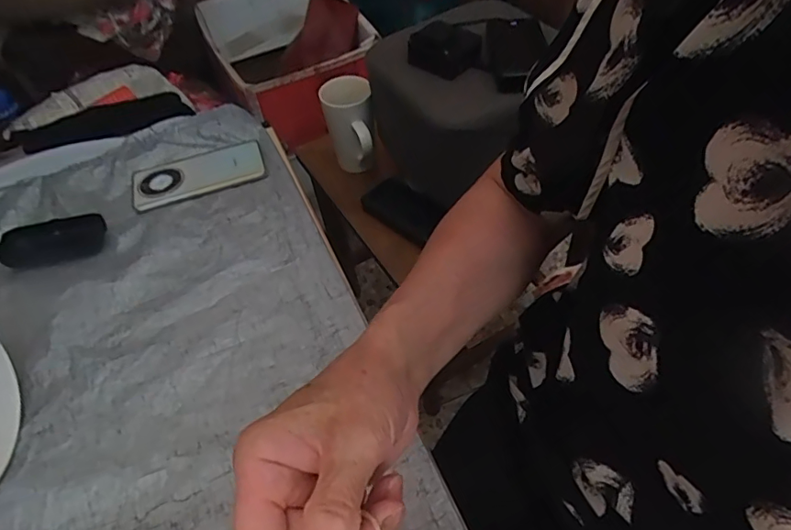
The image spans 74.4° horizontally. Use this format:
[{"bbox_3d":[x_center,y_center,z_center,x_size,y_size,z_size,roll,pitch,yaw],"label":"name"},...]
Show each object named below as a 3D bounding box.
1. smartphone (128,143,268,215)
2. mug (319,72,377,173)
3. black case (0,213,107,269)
[{"bbox_3d":[-0.251,-0.119,0.661,0.162,0.009,0.079,-21,51,-12],"label":"smartphone"},{"bbox_3d":[-0.075,-0.234,0.872,0.081,0.132,0.096,-11,49,-2],"label":"mug"},{"bbox_3d":[-0.389,-0.031,0.591,0.103,0.024,0.052,-11,49,-4],"label":"black case"}]

